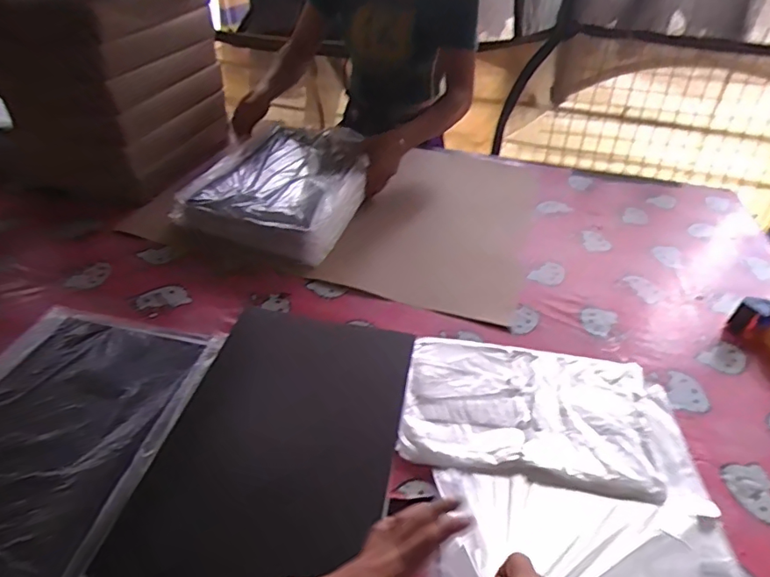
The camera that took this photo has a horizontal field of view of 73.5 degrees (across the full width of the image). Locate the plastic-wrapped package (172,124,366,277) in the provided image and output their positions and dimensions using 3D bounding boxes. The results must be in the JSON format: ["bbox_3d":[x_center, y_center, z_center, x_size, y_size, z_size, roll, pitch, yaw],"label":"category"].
[{"bbox_3d":[-0.202,-0.210,1.047,0.314,0.117,0.379,16,40,13],"label":"plastic-wrapped package"}]

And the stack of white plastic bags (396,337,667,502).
[{"bbox_3d":[0.190,0.157,0.690,0.315,0.021,0.223,10,39,6],"label":"stack of white plastic bags"}]

